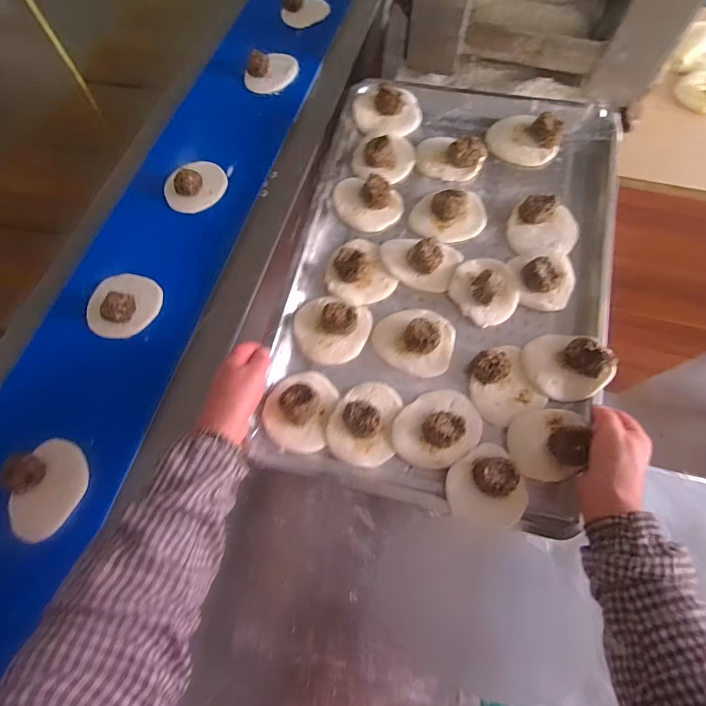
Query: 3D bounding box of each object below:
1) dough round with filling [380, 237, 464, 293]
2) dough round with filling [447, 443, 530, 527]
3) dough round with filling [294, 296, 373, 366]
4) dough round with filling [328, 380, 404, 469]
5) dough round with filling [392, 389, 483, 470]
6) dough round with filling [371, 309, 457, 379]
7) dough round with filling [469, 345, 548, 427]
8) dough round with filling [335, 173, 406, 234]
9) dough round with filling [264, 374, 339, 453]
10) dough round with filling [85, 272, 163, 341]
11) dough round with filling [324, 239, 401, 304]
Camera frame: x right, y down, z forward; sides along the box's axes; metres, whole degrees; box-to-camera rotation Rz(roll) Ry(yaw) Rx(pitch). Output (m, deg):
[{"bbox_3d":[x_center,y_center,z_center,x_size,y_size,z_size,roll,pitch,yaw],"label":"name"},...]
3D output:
[{"bbox_3d":[0.086,-0.126,0.496,0.097,0.031,0.071,21,67,9],"label":"dough round with filling"},{"bbox_3d":[0.143,0.135,0.408,0.081,0.026,0.079,0,66,0],"label":"dough round with filling"},{"bbox_3d":[-0.026,-0.031,0.460,0.087,0.033,0.084,0,66,0],"label":"dough round with filling"},{"bbox_3d":[0.013,0.072,0.427,0.074,0.031,0.094,10,66,4],"label":"dough round with filling"},{"bbox_3d":[0.096,0.079,0.426,0.102,0.028,0.077,-30,69,-13],"label":"dough round with filling"},{"bbox_3d":[0.075,-0.022,0.462,0.095,0.030,0.083,19,67,8],"label":"dough round with filling"},{"bbox_3d":[0.176,0.033,0.447,0.078,0.025,0.082,0,66,0],"label":"dough round with filling"},{"bbox_3d":[0.017,-0.206,0.523,0.093,0.027,0.072,26,68,11],"label":"dough round with filling"},{"bbox_3d":[-0.059,0.059,0.423,0.072,0.034,0.089,13,66,5],"label":"dough round with filling"},{"bbox_3d":[-0.303,-0.070,0.500,0.081,0.036,0.101,36,70,14],"label":"dough round with filling"},{"bbox_3d":[0.006,-0.107,0.487,0.082,0.025,0.085,0,66,0],"label":"dough round with filling"}]

